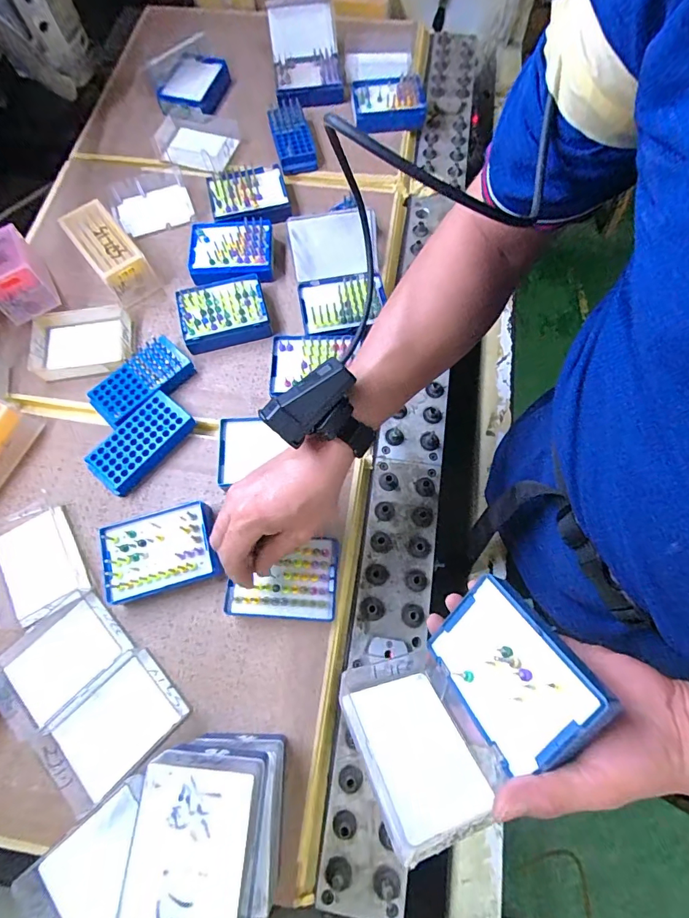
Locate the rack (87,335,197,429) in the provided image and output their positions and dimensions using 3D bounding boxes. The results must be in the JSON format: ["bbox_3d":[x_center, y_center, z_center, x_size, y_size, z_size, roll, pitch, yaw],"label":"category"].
[{"bbox_3d":[-0.240,-0.091,0.497,0.058,0.035,0.113,42,76,14],"label":"rack"}]

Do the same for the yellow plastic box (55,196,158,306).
[{"bbox_3d":[-0.304,-0.268,0.549,0.061,0.058,0.126,-38,74,-12],"label":"yellow plastic box"}]

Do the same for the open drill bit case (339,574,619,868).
[{"bbox_3d":[0.073,0.160,0.287,0.147,0.084,0.121,-55,34,14],"label":"open drill bit case"}]

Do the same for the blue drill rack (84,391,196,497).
[{"bbox_3d":[-0.230,-0.019,0.478,0.061,0.024,0.115,39,75,13],"label":"blue drill rack"}]

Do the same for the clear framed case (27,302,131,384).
[{"bbox_3d":[-0.324,-0.144,0.521,0.115,0.023,0.086,-6,70,-1],"label":"clear framed case"}]

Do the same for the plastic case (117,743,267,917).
[{"bbox_3d":[-0.101,0.270,0.296,0.081,0.046,0.107,4,70,2],"label":"plastic case"}]

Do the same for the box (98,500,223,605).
[{"bbox_3d":[-0.187,0.091,0.435,0.106,0.035,0.088,-16,71,-5],"label":"box"}]

